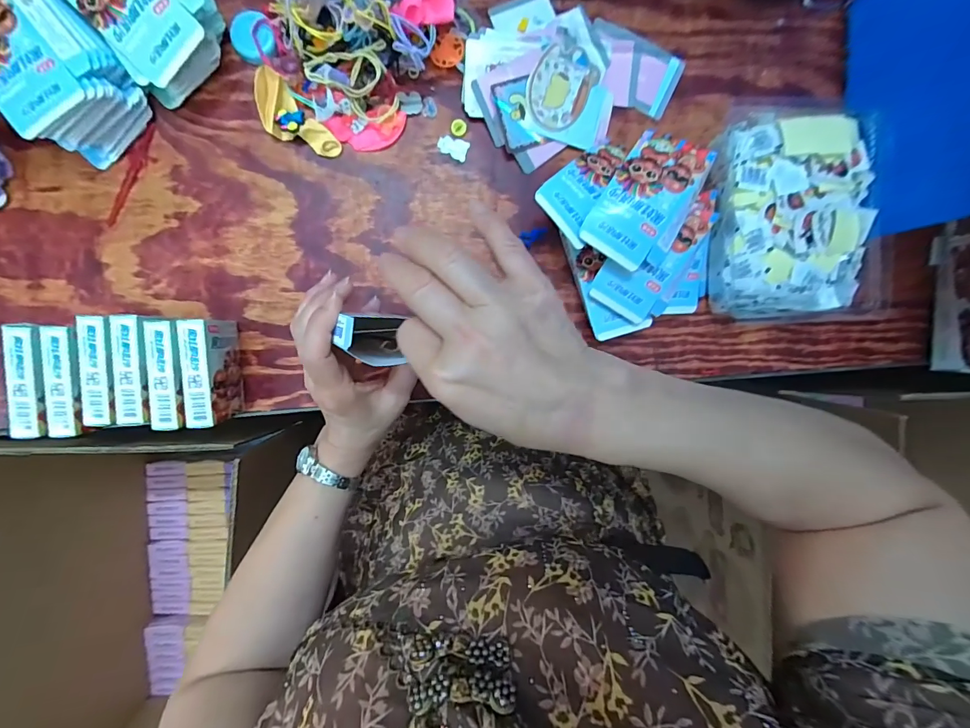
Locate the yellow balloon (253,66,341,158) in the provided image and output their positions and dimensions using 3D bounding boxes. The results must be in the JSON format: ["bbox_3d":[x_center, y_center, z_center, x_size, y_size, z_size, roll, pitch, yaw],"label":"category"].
[{"bbox_3d":[-0.189,-0.236,0.407,0.043,0.012,0.099,-44,96,-1],"label":"yellow balloon"}]

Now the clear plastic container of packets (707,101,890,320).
[{"bbox_3d":[0.315,-0.159,0.435,0.166,0.052,0.223,-4,94,-5],"label":"clear plastic container of packets"}]

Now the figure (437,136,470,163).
[{"bbox_3d":[-0.032,-0.219,0.423,0.030,0.004,0.019,19,92,-6],"label":"figure"}]

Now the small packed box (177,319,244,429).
[{"bbox_3d":[-0.247,0.006,0.386,0.022,0.068,0.090,-2,94,-5],"label":"small packed box"}]

